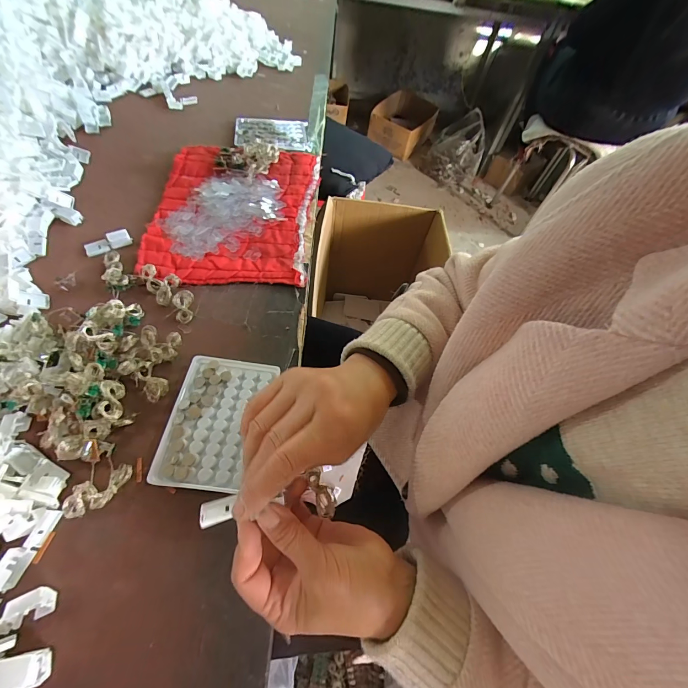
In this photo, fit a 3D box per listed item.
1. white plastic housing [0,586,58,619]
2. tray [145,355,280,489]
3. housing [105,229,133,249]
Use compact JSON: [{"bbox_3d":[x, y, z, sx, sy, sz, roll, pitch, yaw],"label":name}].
[{"bbox_3d":[-0.231,0.192,0.240,0.026,0.017,0.018,-5,60,-11],"label":"white plastic housing"},{"bbox_3d":[-0.128,0.074,0.324,0.084,0.014,0.129,9,58,-2],"label":"tray"},{"bbox_3d":[-0.302,-0.142,0.434,0.026,0.010,0.021,-24,65,-20],"label":"housing"}]

